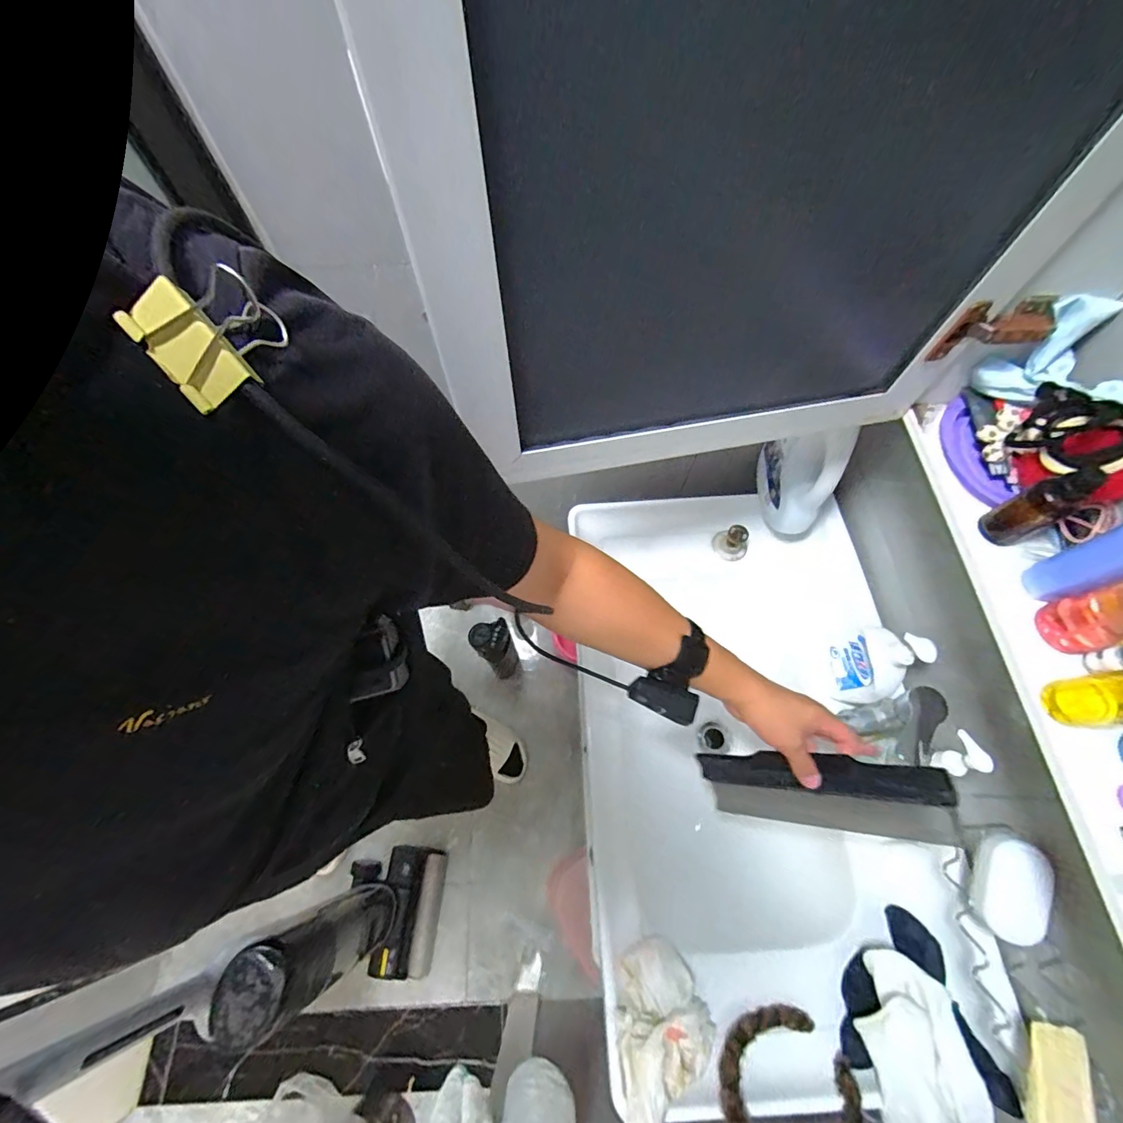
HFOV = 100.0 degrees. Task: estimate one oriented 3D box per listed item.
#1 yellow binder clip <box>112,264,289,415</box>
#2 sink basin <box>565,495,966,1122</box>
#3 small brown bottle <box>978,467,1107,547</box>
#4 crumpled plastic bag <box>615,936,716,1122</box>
[{"bbox_3d":[-0.107,-0.069,0.148,0.036,0.033,0.019,-22,20,8],"label":"yellow binder clip"},{"bbox_3d":[0.266,0.274,0.753,0.462,0.163,0.784,-2,66,0],"label":"sink basin"},{"bbox_3d":[0.433,-0.049,0.428,0.039,0.084,0.036,0,66,1],"label":"small brown bottle"},{"bbox_3d":[0.120,0.551,0.549,0.114,0.056,0.163,-3,66,0],"label":"crumpled plastic bag"}]

